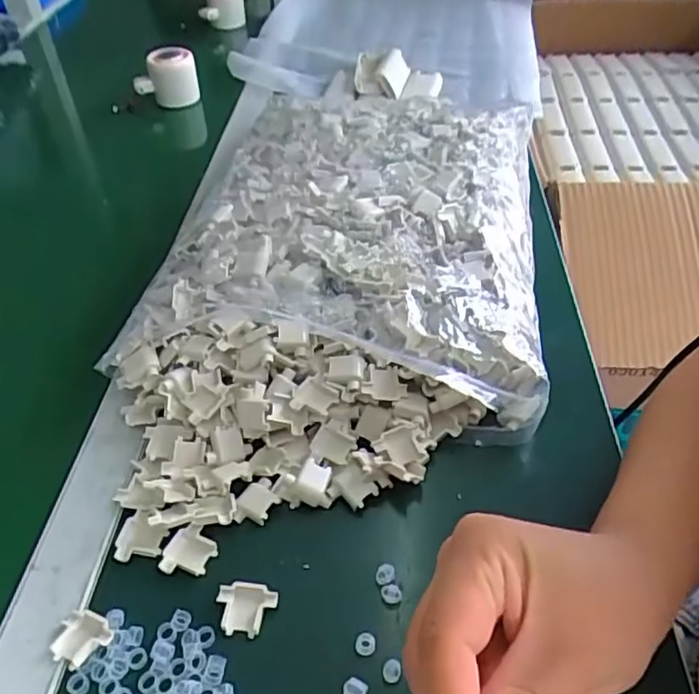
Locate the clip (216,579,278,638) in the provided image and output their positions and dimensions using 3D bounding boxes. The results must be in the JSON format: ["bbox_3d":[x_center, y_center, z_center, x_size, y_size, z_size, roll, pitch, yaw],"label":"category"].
[{"bbox_3d":[-0.053,0.134,0.326,0.030,0.004,0.026,5,44,7],"label":"clip"}]

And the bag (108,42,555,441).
[{"bbox_3d":[0.014,-0.116,0.537,0.280,0.072,0.410,6,44,8],"label":"bag"}]

